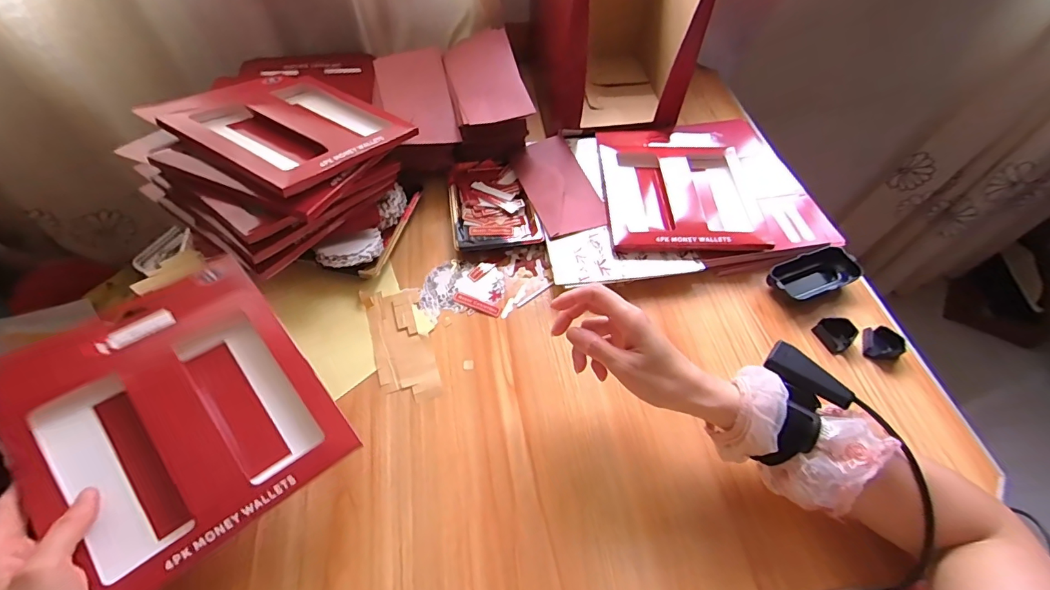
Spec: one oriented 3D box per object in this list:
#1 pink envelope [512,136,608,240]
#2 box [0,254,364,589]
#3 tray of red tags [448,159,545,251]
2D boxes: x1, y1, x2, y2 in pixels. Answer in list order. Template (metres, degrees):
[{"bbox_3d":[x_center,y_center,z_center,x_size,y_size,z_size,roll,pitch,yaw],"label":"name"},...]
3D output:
[{"bbox_3d":[0.043,-0.154,0.625,0.089,0.010,0.179,-14,58,-14],"label":"pink envelope"},{"bbox_3d":[-0.281,0.091,0.370,0.192,0.029,0.227,-33,70,-27],"label":"box"},{"bbox_3d":[-0.045,-0.124,0.620,0.109,0.024,0.147,-7,56,-7],"label":"tray of red tags"}]

